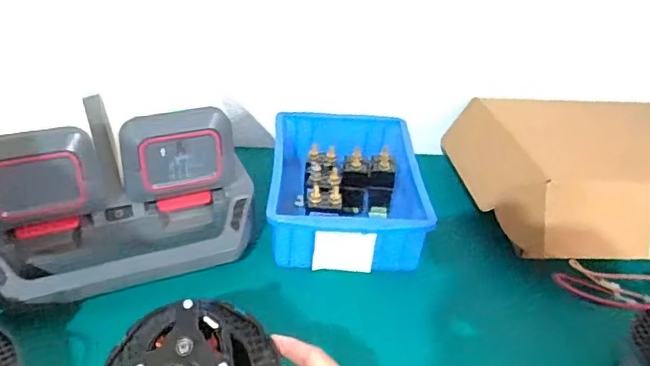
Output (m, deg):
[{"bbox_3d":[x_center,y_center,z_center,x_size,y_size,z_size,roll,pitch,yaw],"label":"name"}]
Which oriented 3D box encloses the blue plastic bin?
[{"bbox_3d":[0.024,0.000,0.689,0.169,0.082,0.233,2,33,-3],"label":"blue plastic bin"}]

